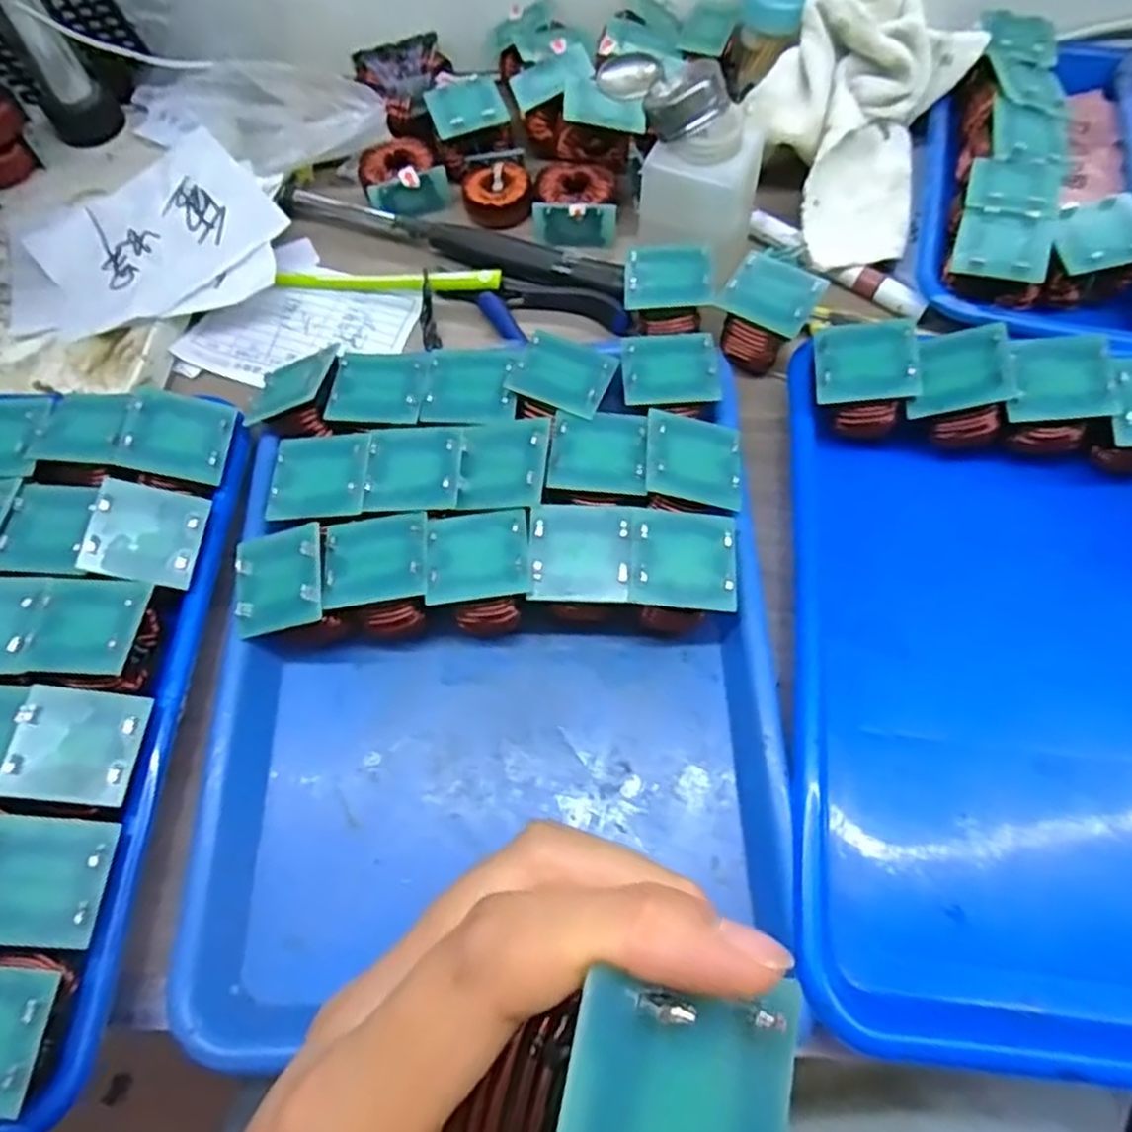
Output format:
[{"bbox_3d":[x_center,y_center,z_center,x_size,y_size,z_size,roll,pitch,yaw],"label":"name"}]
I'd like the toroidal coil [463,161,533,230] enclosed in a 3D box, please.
[{"bbox_3d":[-0.044,-0.238,0.491,0.041,0.029,0.039,-1,66,2],"label":"toroidal coil"}]

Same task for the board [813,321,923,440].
[{"bbox_3d":[0.148,-0.095,0.383,0.048,0.038,0.045,2,66,4],"label":"board"}]

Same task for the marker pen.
[{"bbox_3d":[0.159,-0.178,0.450,0.116,0.011,0.013,37,73,17],"label":"marker pen"}]

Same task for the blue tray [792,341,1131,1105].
[{"bbox_3d":[0.222,0.065,0.330,0.243,0.051,0.272,6,66,6],"label":"blue tray"}]

